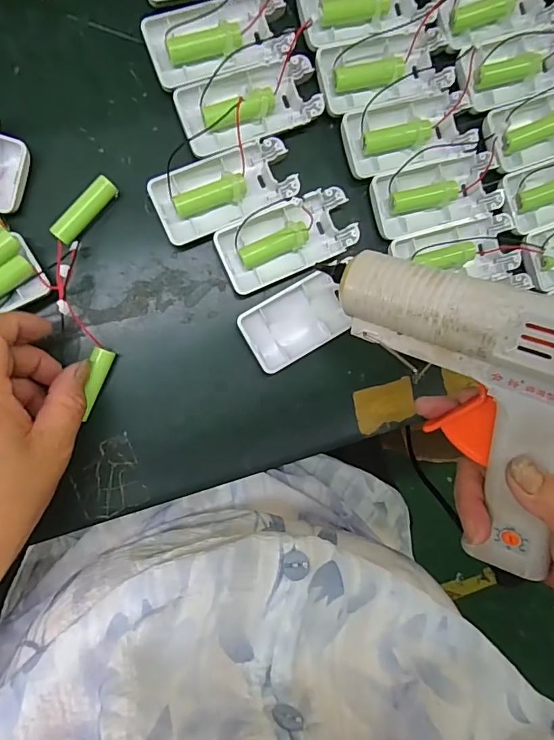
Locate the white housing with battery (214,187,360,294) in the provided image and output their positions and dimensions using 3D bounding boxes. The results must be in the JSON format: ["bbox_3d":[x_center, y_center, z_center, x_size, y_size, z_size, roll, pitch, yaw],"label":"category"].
[{"bbox_3d":[0.007,-0.089,0.314,0.091,0.018,0.047,-24,95,-8],"label":"white housing with battery"}]

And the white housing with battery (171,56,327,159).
[{"bbox_3d":[-0.018,-0.175,0.306,0.092,0.015,0.046,-19,95,-8],"label":"white housing with battery"}]

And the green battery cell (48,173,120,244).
[{"bbox_3d":[-0.123,-0.102,0.296,0.014,0.015,0.049,39,85,-8],"label":"green battery cell"}]

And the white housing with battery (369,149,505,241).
[{"bbox_3d":[0.112,-0.123,0.327,0.091,0.017,0.045,-17,94,-9],"label":"white housing with battery"}]

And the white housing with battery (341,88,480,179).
[{"bbox_3d":[0.092,-0.163,0.320,0.091,0.013,0.045,-15,94,-9],"label":"white housing with battery"}]

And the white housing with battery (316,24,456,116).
[{"bbox_3d":[0.074,-0.204,0.315,0.092,0.014,0.045,-17,94,-9],"label":"white housing with battery"}]

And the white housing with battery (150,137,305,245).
[{"bbox_3d":[-0.035,-0.120,0.308,0.092,0.015,0.046,-23,95,-8],"label":"white housing with battery"}]

